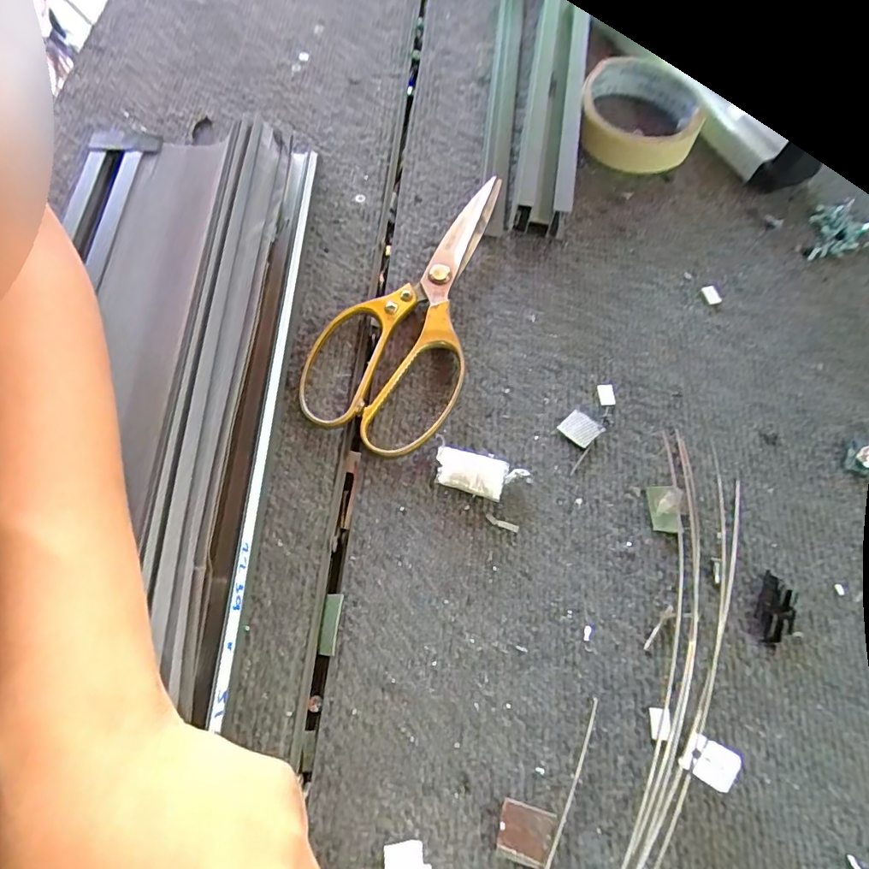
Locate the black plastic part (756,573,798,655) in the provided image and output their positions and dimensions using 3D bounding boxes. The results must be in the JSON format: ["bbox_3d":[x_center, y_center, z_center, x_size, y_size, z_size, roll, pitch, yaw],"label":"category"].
[{"bbox_3d":[0.166,0.086,0.254,0.016,0.006,0.036,24,69,7],"label":"black plastic part"}]

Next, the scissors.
[{"bbox_3d":[-0.002,-0.076,0.309,0.085,0.014,0.189,30,69,9],"label":"scissors"}]

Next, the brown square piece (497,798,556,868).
[{"bbox_3d":[0.037,0.164,0.216,0.022,0.004,0.020,17,68,5],"label":"brown square piece"}]

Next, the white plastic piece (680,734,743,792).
[{"bbox_3d":[0.117,0.139,0.223,0.019,0.005,0.017,12,55,50],"label":"white plastic piece"}]

